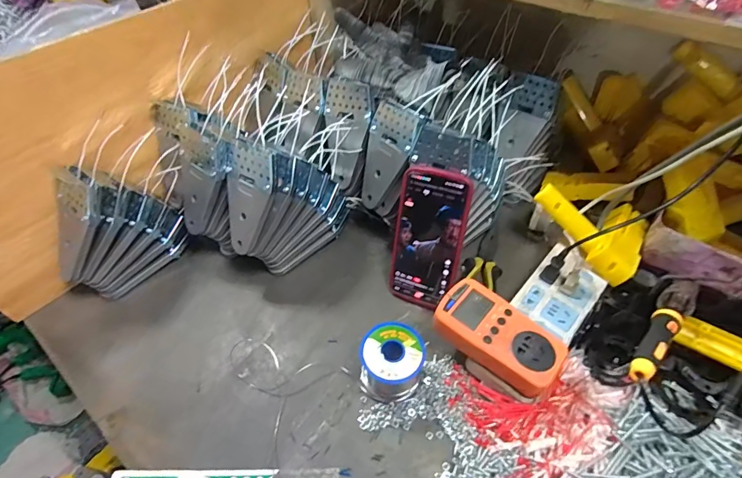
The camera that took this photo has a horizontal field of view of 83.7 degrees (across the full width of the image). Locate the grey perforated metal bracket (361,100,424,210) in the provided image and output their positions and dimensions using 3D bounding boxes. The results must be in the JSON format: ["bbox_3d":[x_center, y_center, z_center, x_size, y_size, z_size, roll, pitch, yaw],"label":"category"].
[{"bbox_3d":[0.016,-0.098,0.519,0.011,0.133,0.069,-11,45,-40],"label":"grey perforated metal bracket"}]

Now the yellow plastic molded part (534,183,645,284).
[{"bbox_3d":[0.286,-0.023,0.534,0.106,0.042,0.144,-38,81,-24],"label":"yellow plastic molded part"}]

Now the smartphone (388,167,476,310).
[{"bbox_3d":[0.067,0.003,0.491,0.081,0.170,0.013,15,24,16],"label":"smartphone"}]

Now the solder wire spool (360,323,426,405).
[{"bbox_3d":[0.023,0.132,0.444,0.062,0.060,0.066,19,55,18],"label":"solder wire spool"}]

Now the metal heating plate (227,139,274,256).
[{"bbox_3d":[-0.143,-0.042,0.478,0.064,0.129,0.009,26,24,23],"label":"metal heating plate"}]

